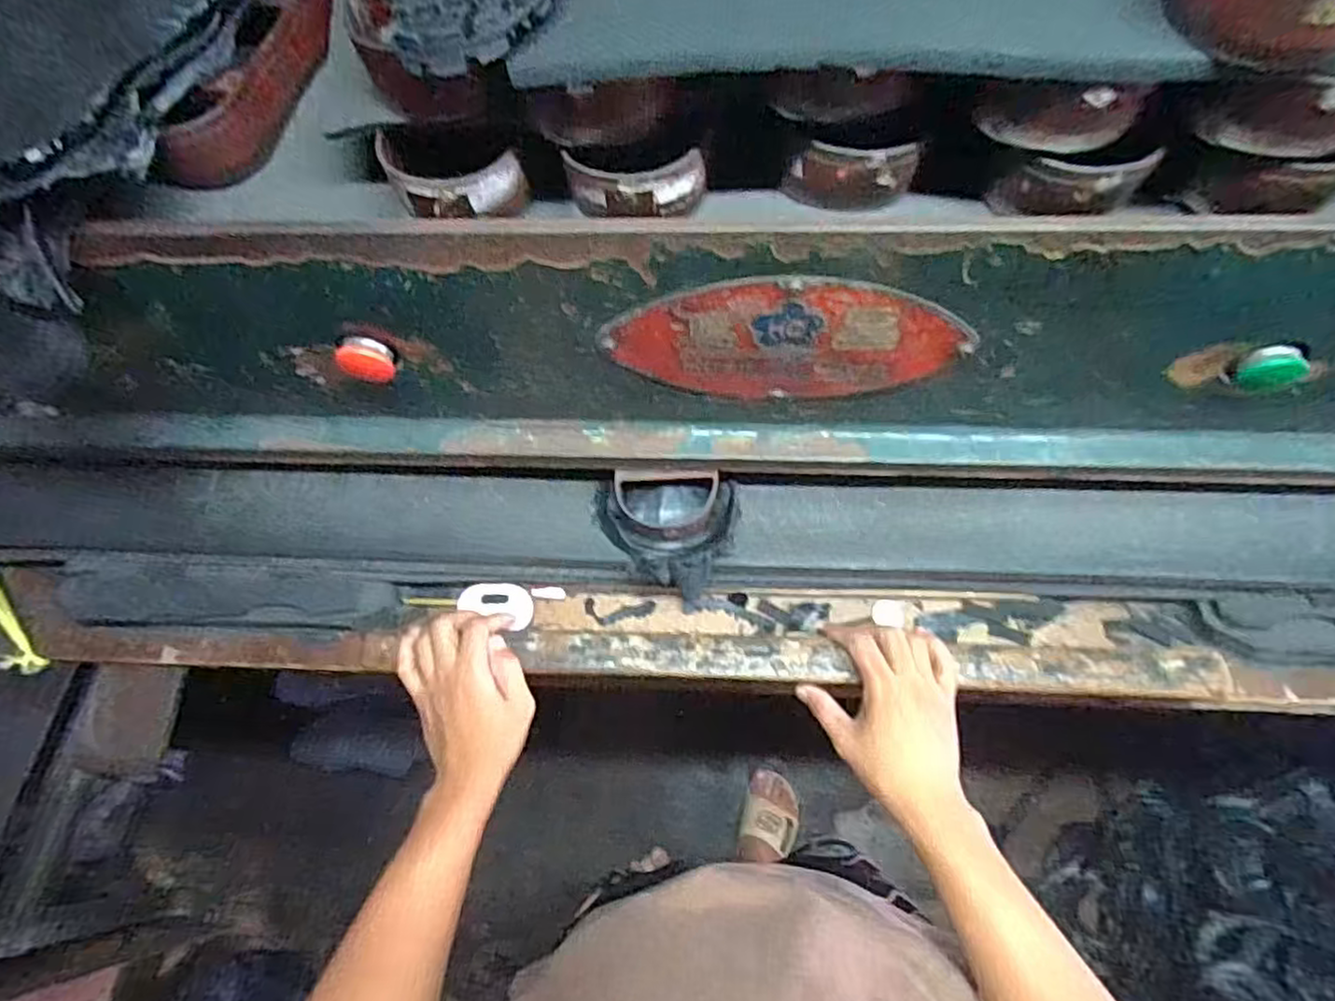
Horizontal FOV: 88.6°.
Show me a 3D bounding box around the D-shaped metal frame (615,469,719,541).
[{"bbox_3d":[-0.001,0.004,0.573,0.086,0.033,0.051,0,66,3],"label":"D-shaped metal frame"}]

